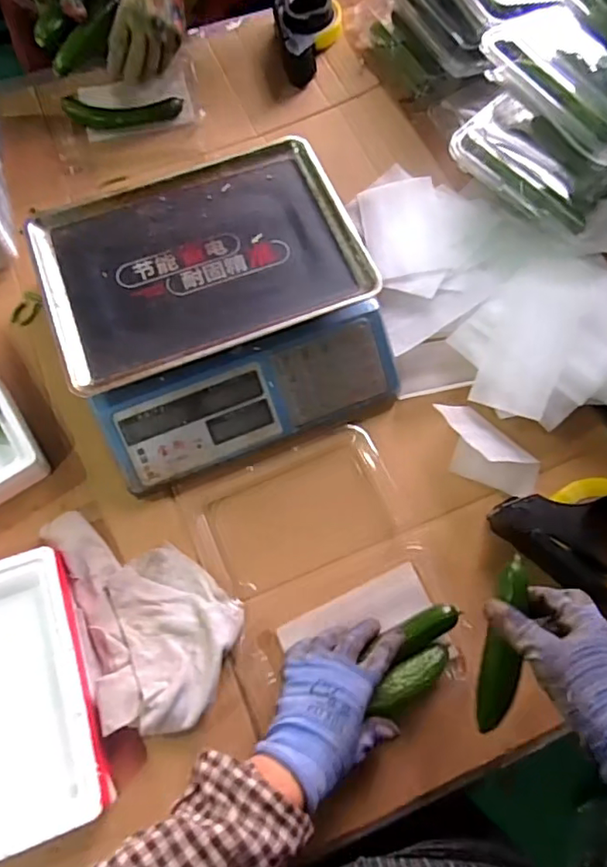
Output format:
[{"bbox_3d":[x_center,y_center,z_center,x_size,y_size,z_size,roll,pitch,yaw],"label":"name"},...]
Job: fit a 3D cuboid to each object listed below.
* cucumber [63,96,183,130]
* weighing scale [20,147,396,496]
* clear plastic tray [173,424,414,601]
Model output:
[{"bbox_3d":[-0.260,-0.462,0.833,0.166,0.023,0.039,1,69,-1],"label":"cucumber"},{"bbox_3d":[-0.096,-0.142,0.648,0.324,0.094,0.323,-20,71,-9],"label":"weighing scale"},{"bbox_3d":[-0.012,0.081,0.620,0.215,0.026,0.140,-19,70,-9],"label":"clear plastic tray"}]

